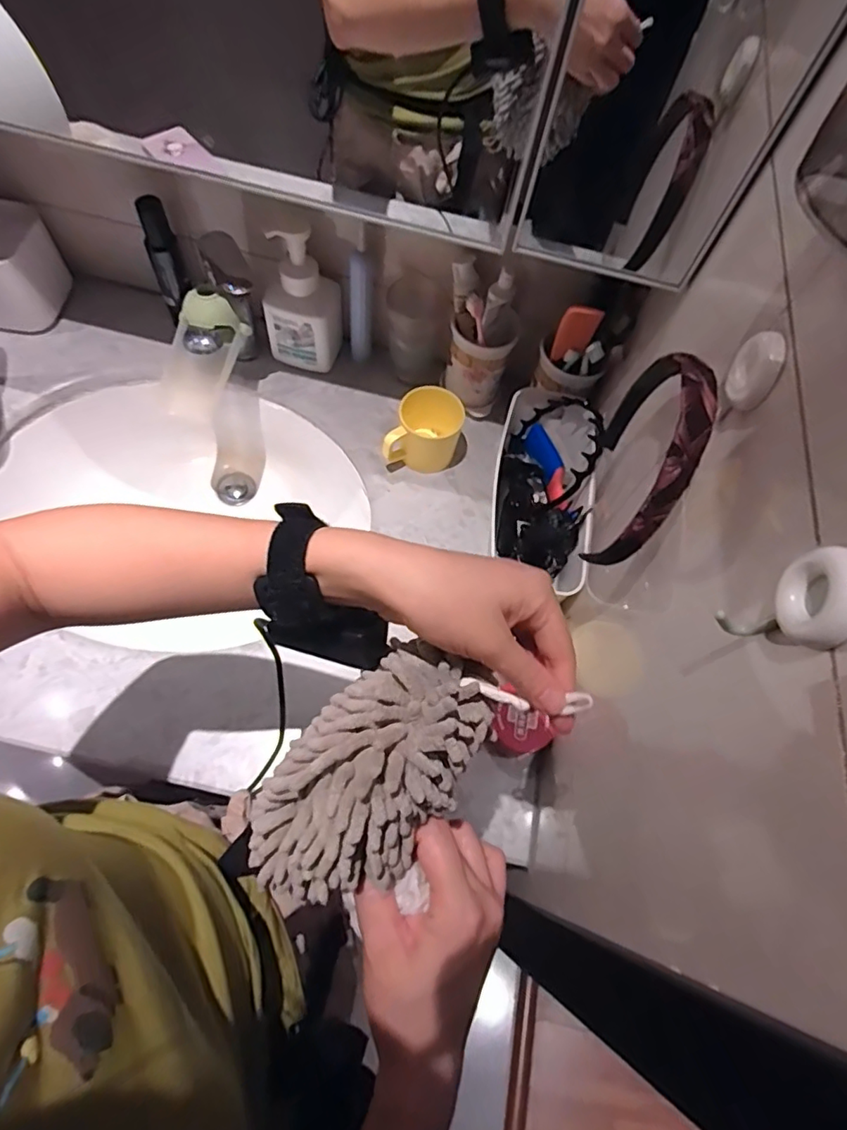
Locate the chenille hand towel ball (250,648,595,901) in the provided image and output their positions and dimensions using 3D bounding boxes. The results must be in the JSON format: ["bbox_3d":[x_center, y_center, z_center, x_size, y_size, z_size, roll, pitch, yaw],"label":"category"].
[{"bbox_3d":[-0.026,0.106,0.292,0.158,0.071,0.088,-38,76,-14],"label":"chenille hand towel ball"}]

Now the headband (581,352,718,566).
[{"bbox_3d":[0.164,-0.080,0.421,0.038,0.145,0.154,19,66,4],"label":"headband"}]

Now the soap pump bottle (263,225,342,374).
[{"bbox_3d":[-0.154,-0.325,0.701,0.094,0.173,0.063,-2,66,-5],"label":"soap pump bottle"}]

